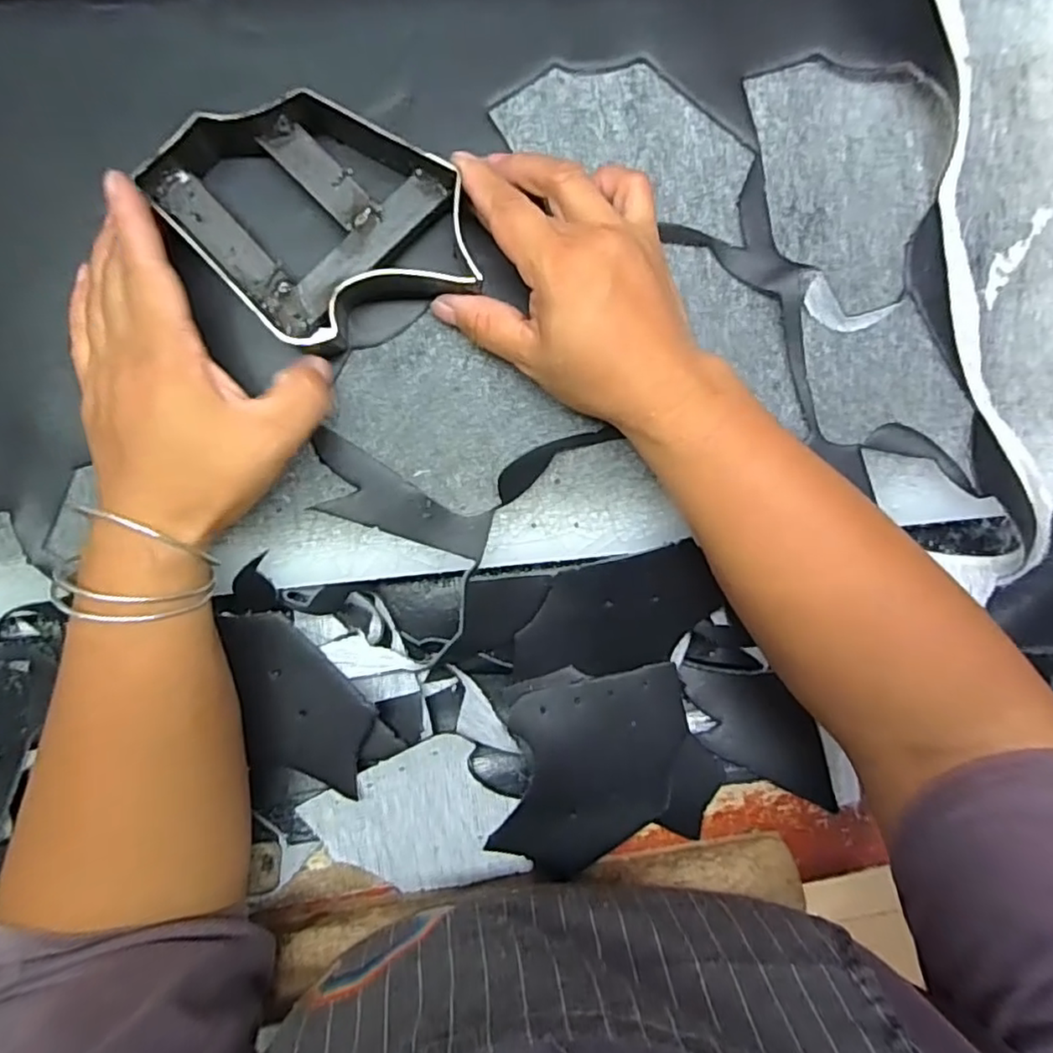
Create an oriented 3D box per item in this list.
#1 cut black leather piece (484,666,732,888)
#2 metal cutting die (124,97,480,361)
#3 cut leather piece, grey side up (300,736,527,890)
[{"bbox_3d":[0.045,0.138,0.354,0.125,0.007,0.102,-9,91,-7],"label":"cut black leather piece"},{"bbox_3d":[-0.097,-0.146,0.295,0.122,0.037,0.113,-24,96,-3],"label":"metal cutting die"},{"bbox_3d":[-0.057,0.171,0.345,0.096,0.014,0.098,-31,96,-2],"label":"cut leather piece, grey side up"}]

